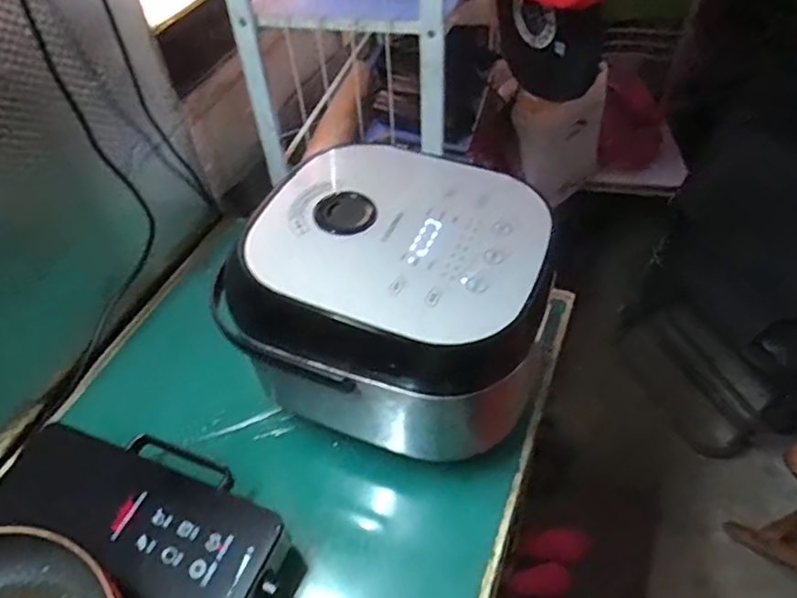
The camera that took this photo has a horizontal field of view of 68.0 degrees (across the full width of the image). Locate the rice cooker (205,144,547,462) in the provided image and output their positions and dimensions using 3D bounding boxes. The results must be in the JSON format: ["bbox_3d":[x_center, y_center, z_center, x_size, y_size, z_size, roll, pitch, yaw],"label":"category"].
[{"bbox_3d":[-0.001,0.009,0.662,0.310,0.245,0.263,15,51,17],"label":"rice cooker"}]

